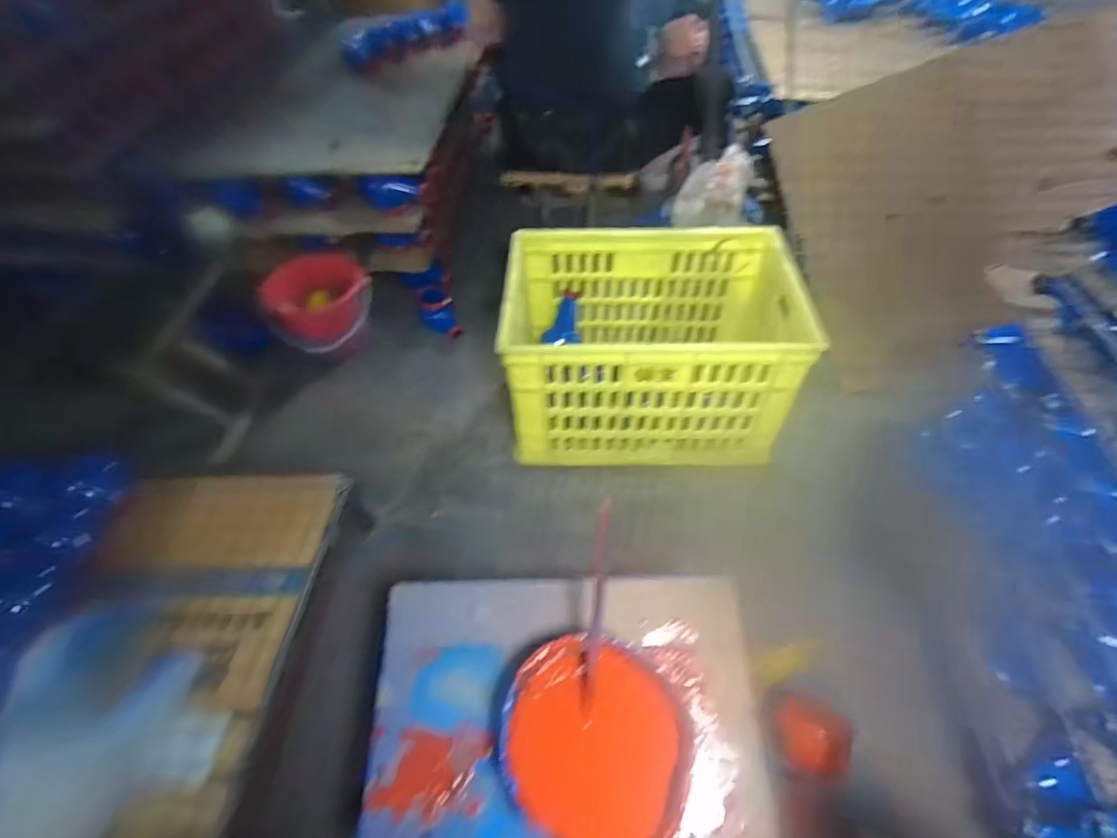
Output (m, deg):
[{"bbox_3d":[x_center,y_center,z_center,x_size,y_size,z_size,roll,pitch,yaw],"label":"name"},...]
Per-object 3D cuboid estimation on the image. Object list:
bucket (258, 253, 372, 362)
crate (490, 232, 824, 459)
[{"bbox_3d":[-0.529,-0.267,1.246,0.208,0.171,0.231,-12,51,-6],"label":"bucket"},{"bbox_3d":[0.174,-0.146,1.044,0.508,0.281,0.351,1,51,4],"label":"crate"}]

